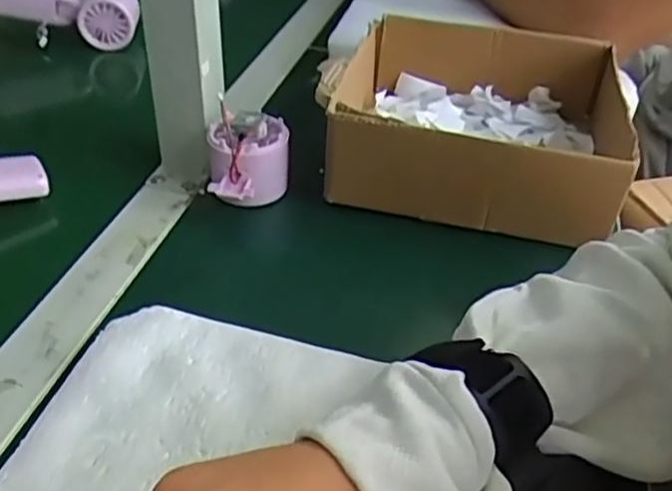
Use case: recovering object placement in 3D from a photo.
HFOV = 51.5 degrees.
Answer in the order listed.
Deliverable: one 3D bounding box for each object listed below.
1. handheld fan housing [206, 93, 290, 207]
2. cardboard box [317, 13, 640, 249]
[{"bbox_3d":[-0.061,-0.059,0.488,0.055,0.057,0.067,1,38,-3],"label":"handheld fan housing"},{"bbox_3d":[0.109,-0.106,0.545,0.212,0.073,0.217,11,39,10],"label":"cardboard box"}]

